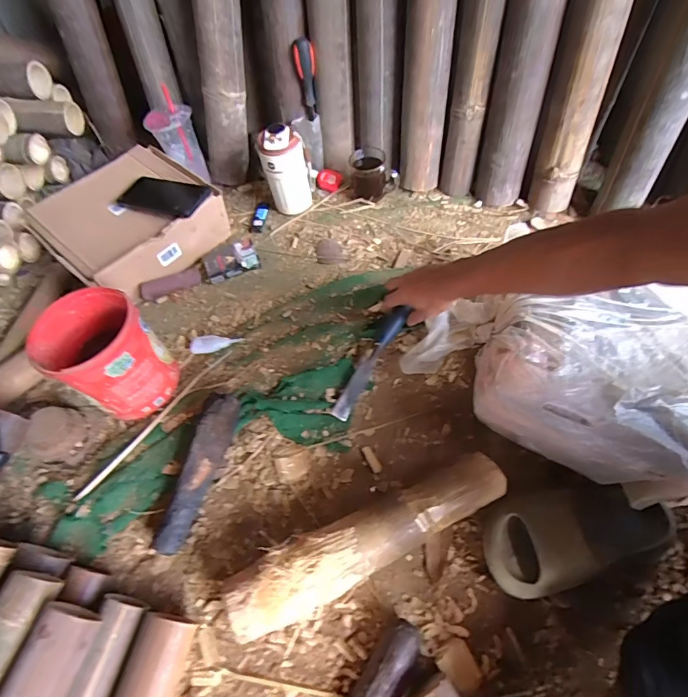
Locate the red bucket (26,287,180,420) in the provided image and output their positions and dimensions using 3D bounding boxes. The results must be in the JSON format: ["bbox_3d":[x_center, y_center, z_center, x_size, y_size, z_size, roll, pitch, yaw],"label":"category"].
[{"bbox_3d":[-0.346,0.007,0.640,0.158,0.141,0.140,25,63,18],"label":"red bucket"}]

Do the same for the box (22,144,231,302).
[{"bbox_3d":[-0.406,-0.241,0.819,0.278,0.101,0.274,37,68,23],"label":"box"}]

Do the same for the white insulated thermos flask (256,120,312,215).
[{"bbox_3d":[-0.110,-0.344,0.838,0.080,0.160,0.066,-6,58,1],"label":"white insulated thermos flask"}]

